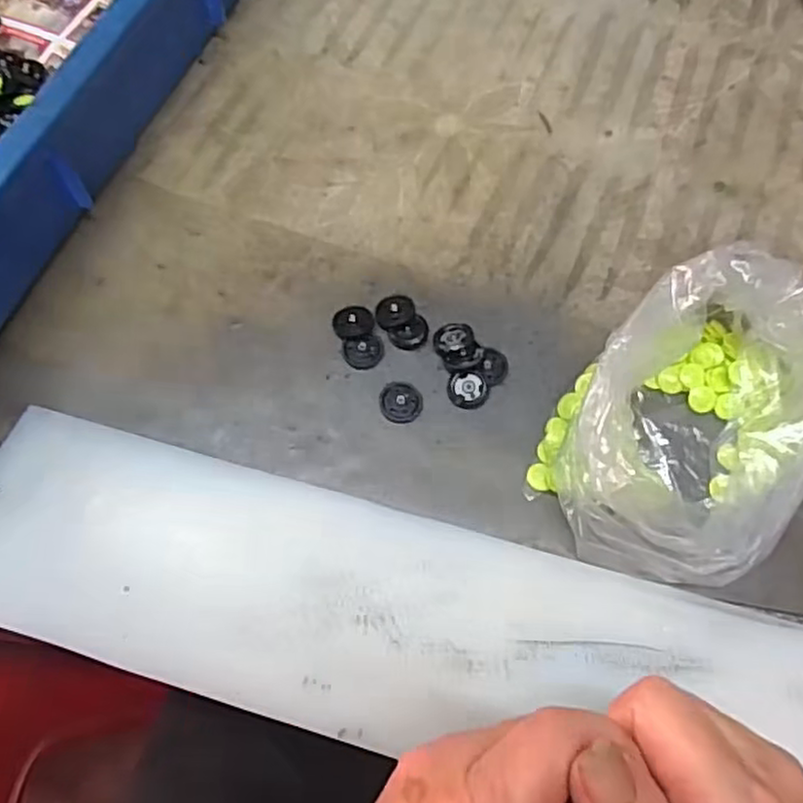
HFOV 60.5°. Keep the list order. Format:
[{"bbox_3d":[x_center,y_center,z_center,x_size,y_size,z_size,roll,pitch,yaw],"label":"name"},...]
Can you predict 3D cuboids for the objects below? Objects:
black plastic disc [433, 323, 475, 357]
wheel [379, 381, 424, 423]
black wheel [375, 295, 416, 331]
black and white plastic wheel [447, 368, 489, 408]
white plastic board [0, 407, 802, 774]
[{"bbox_3d":[0.026,-0.030,0.340,0.019,0.006,0.019,0,68,0],"label":"black plastic disc"},{"bbox_3d":[0.000,0.000,0.329,0.020,0.006,0.019,0,68,0],"label":"wheel"},{"bbox_3d":[-0.003,-0.045,0.347,0.018,0.005,0.020,21,70,9],"label":"black wheel"},{"bbox_3d":[0.032,-0.006,0.332,0.020,0.004,0.018,2,68,1],"label":"black and white plastic wheel"},{"bbox_3d":[0.009,0.094,0.285,0.398,0.013,0.095,15,69,6],"label":"white plastic board"}]

